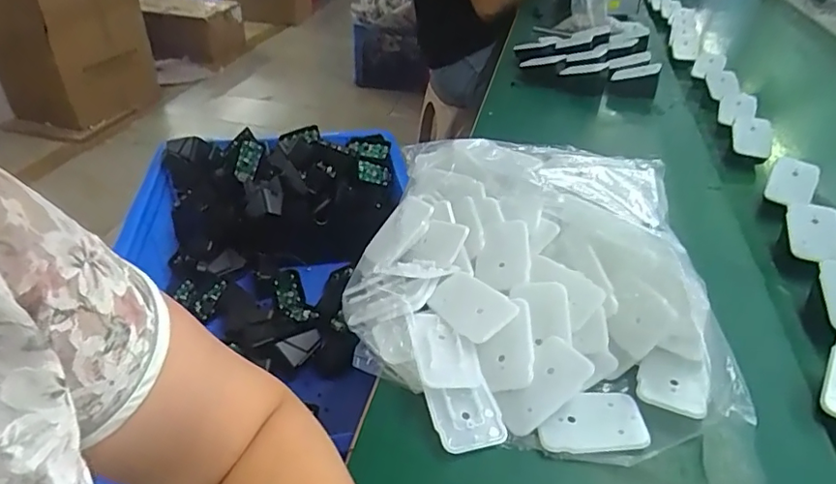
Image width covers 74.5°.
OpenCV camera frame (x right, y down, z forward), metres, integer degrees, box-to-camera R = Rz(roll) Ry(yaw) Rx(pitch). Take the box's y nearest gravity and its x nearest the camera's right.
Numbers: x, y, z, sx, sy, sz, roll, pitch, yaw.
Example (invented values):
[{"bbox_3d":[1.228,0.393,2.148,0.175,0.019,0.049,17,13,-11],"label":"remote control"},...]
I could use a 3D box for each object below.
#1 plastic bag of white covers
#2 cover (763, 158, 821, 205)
[{"bbox_3d":[0.083,0.004,0.451,0.269,0.092,0.314,9,36,5],"label":"plastic bag of white covers"},{"bbox_3d":[0.398,-0.063,0.585,0.045,0.047,0.016,17,28,7],"label":"cover"}]

